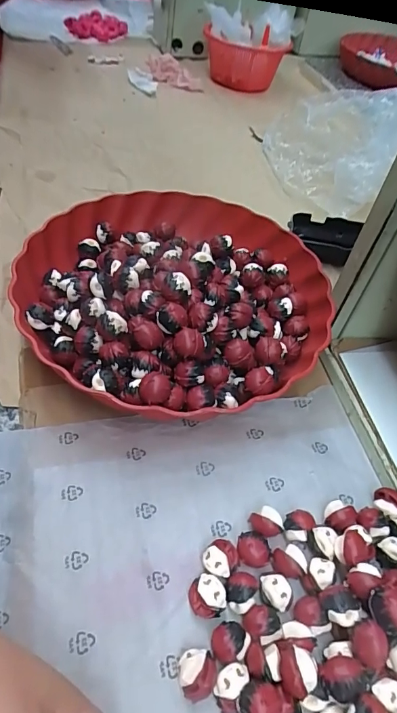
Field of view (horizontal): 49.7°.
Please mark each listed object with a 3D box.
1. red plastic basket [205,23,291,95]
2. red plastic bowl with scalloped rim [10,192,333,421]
[{"bbox_3d":[0.077,-0.482,0.689,0.135,0.074,0.128,2,50,-4],"label":"red plastic basket"},{"bbox_3d":[-0.013,-0.051,0.338,0.233,0.076,0.230,3,50,-3],"label":"red plastic bowl with scalloped rim"}]

